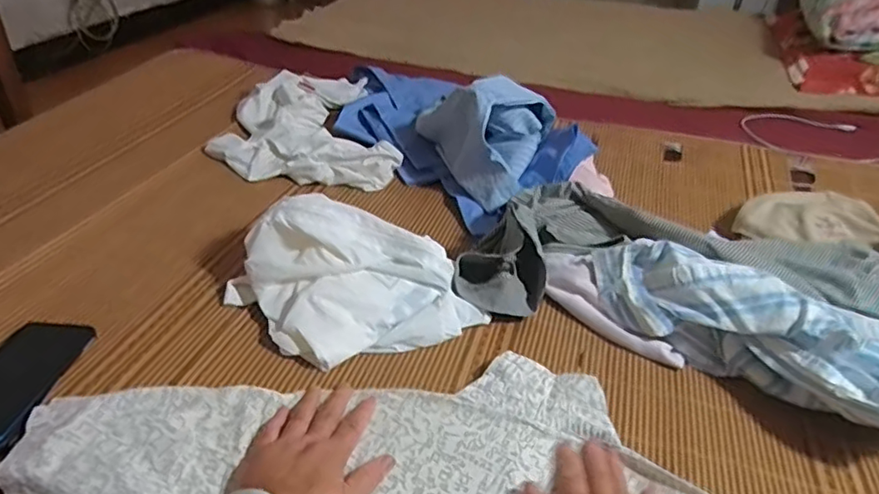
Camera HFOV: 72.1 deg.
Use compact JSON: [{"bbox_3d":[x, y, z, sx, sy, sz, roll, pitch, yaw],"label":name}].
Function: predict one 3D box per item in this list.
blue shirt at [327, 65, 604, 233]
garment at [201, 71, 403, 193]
[{"bbox_3d":[0.000,-0.235,1.049,0.228,0.145,0.500,-23,43,-33],"label":"blue shirt"},{"bbox_3d":[-0.220,-0.226,1.095,0.309,0.050,0.357,5,35,1],"label":"garment"}]

